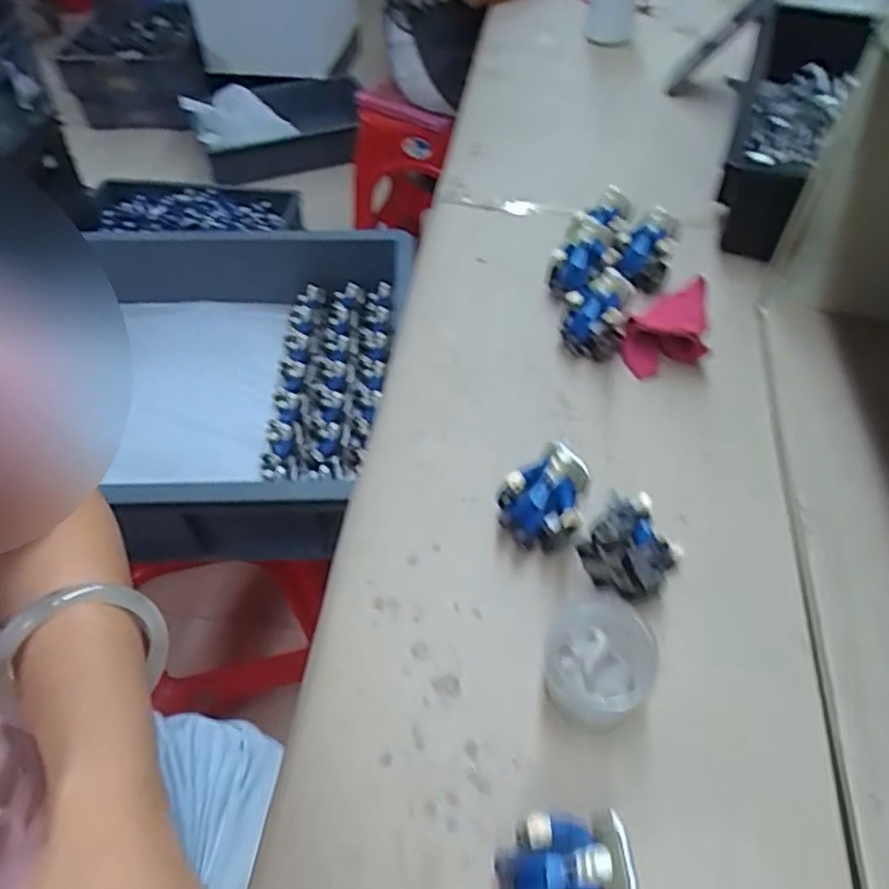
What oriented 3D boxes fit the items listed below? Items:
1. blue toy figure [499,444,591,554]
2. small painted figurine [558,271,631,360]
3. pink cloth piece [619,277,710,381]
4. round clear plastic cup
[{"bbox_3d":[0.057,0.033,0.390,0.047,0.062,0.043,0,49,0],"label":"blue toy figure"},{"bbox_3d":[0.115,-0.099,0.501,0.046,0.058,0.046,13,50,10],"label":"small painted figurine"},{"bbox_3d":[0.168,-0.094,0.508,0.059,0.042,0.080,5,49,4],"label":"pink cloth piece"},{"bbox_3d":[0.079,0.113,0.338,0.051,0.044,0.061,21,52,17],"label":"round clear plastic cup"}]

